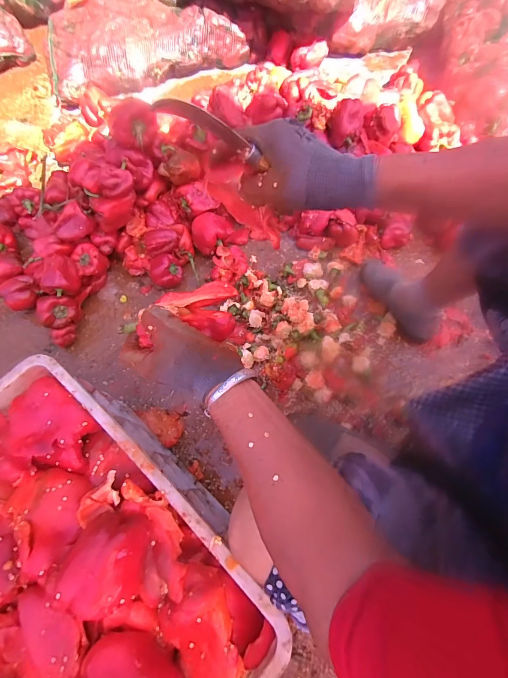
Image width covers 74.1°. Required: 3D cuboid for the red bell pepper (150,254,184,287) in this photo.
[{"bbox_3d":[-0.224,-0.175,0.855,0.080,0.065,0.074,-24,68,-9],"label":"red bell pepper"}]

